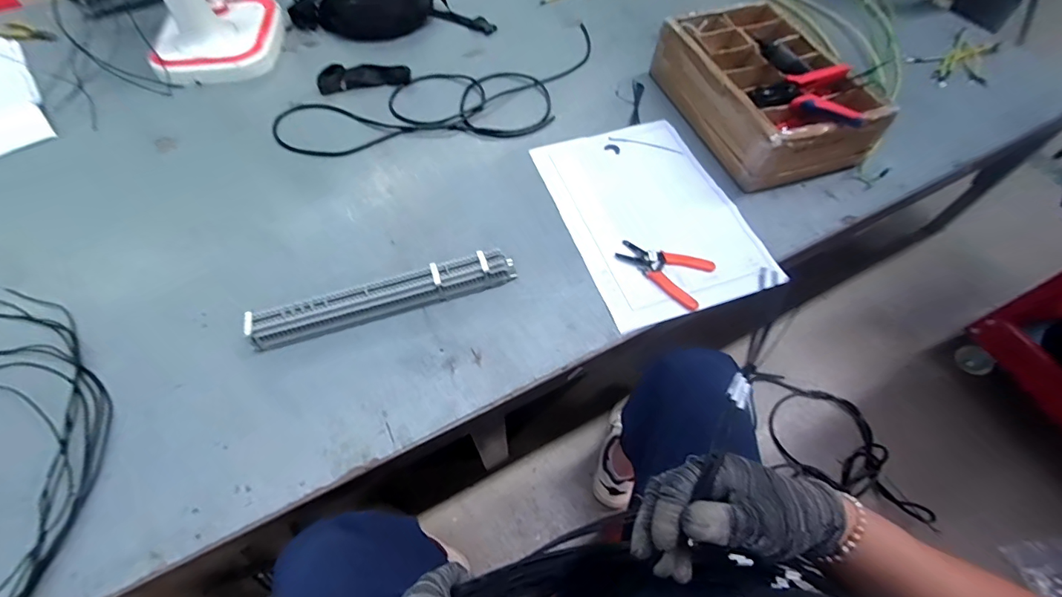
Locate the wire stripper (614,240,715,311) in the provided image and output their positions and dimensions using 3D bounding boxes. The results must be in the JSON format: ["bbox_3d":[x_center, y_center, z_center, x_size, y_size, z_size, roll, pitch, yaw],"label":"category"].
[{"bbox_3d":[0.207,-0.045,0.728,0.144,0.016,0.097,25,61,14],"label":"wire stripper"}]

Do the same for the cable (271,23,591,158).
[{"bbox_3d":[-0.130,-0.433,0.969,0.760,0.013,0.301,-24,61,-15],"label":"cable"}]

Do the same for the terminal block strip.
[{"bbox_3d":[-0.207,-0.001,0.663,0.385,0.055,0.042,-16,59,-11],"label":"terminal block strip"}]

